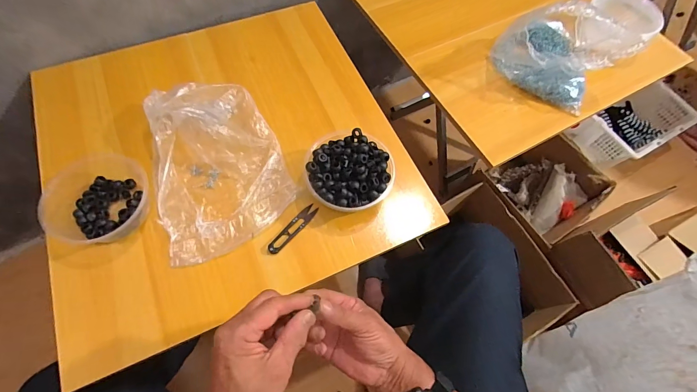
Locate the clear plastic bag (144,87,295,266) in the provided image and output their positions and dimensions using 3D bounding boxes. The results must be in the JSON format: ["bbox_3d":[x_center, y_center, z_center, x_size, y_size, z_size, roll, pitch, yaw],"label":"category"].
[{"bbox_3d":[-0.221,-0.060,0.547,0.212,0.067,0.296,-19,68,-12],"label":"clear plastic bag"}]

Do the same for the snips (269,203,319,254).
[{"bbox_3d":[-0.090,0.053,0.537,0.022,0.005,0.103,41,69,14],"label":"snips"}]

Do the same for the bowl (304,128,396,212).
[{"bbox_3d":[-0.002,-0.040,0.546,0.147,0.068,0.139,1,65,-3],"label":"bowl"}]

